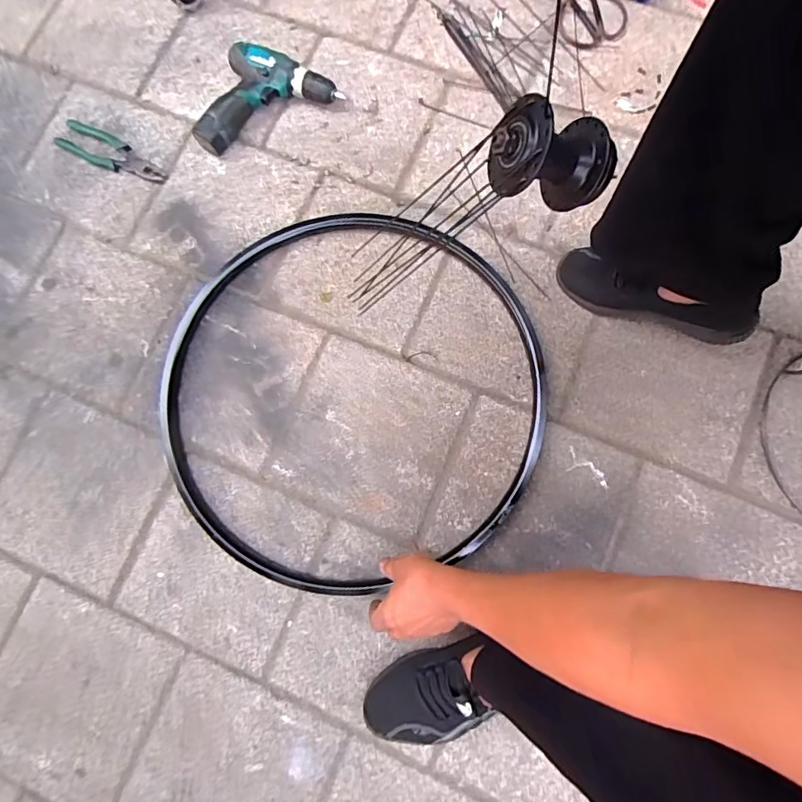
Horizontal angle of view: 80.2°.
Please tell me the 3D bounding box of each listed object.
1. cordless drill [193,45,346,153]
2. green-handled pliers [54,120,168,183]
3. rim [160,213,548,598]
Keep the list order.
[{"bbox_3d":[-0.246,-0.529,0.805,0.243,0.055,0.136,-27,80,-4],"label":"cordless drill"},{"bbox_3d":[-0.493,-0.428,0.818,0.191,0.026,0.063,22,81,5],"label":"green-handled pliers"},{"bbox_3d":[-0.077,-0.014,0.713,0.575,0.032,0.553,0,80,1],"label":"rim"}]

